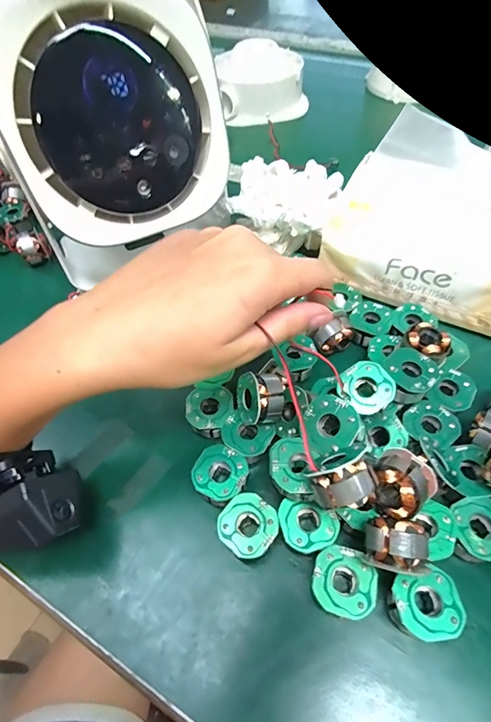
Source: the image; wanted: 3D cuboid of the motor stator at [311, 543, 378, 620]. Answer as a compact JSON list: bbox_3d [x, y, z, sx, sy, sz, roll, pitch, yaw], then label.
[{"bbox_3d":[0.049,0.113,0.198,0.030,0.024,0.030,-2,55,2],"label":"motor stator"}]

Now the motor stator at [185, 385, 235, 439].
[{"bbox_3d":[-0.023,0.034,0.254,0.030,0.016,0.031,-8,55,-2],"label":"motor stator"}]

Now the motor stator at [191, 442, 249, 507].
[{"bbox_3d":[-0.015,0.070,0.231,0.030,0.023,0.031,-2,55,2],"label":"motor stator"}]

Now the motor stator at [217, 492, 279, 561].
[{"bbox_3d":[0.002,0.093,0.214,0.030,0.021,0.030,-2,55,2],"label":"motor stator"}]

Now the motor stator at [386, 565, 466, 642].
[{"bbox_3d":[0.086,0.120,0.190,0.032,0.023,0.028,-11,55,-5],"label":"motor stator"}]

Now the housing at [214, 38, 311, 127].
[{"bbox_3d":[0.023,-0.370,0.524,0.127,0.076,0.087,-4,55,1],"label":"housing"}]

